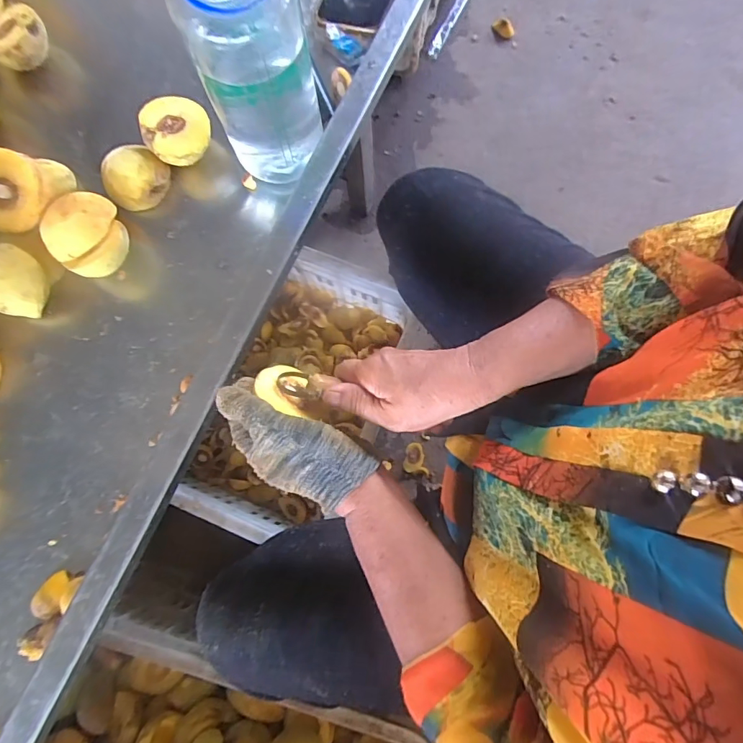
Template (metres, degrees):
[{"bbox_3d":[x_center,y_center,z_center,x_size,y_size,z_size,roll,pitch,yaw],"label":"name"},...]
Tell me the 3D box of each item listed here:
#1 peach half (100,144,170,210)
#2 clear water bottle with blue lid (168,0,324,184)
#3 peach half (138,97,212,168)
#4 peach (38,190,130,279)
[{"bbox_3d":[-0.240,-0.196,0.456,0.050,0.037,0.058,31,81,7],"label":"peach half"},{"bbox_3d":[-0.094,-0.245,0.359,0.089,0.210,0.076,-11,79,-1],"label":"clear water bottle with blue lid"},{"bbox_3d":[-0.191,-0.235,0.454,0.062,0.044,0.064,0,79,1],"label":"peach half"},{"bbox_3d":[-0.269,-0.129,0.433,0.076,0.058,0.070,0,79,1],"label":"peach"}]

